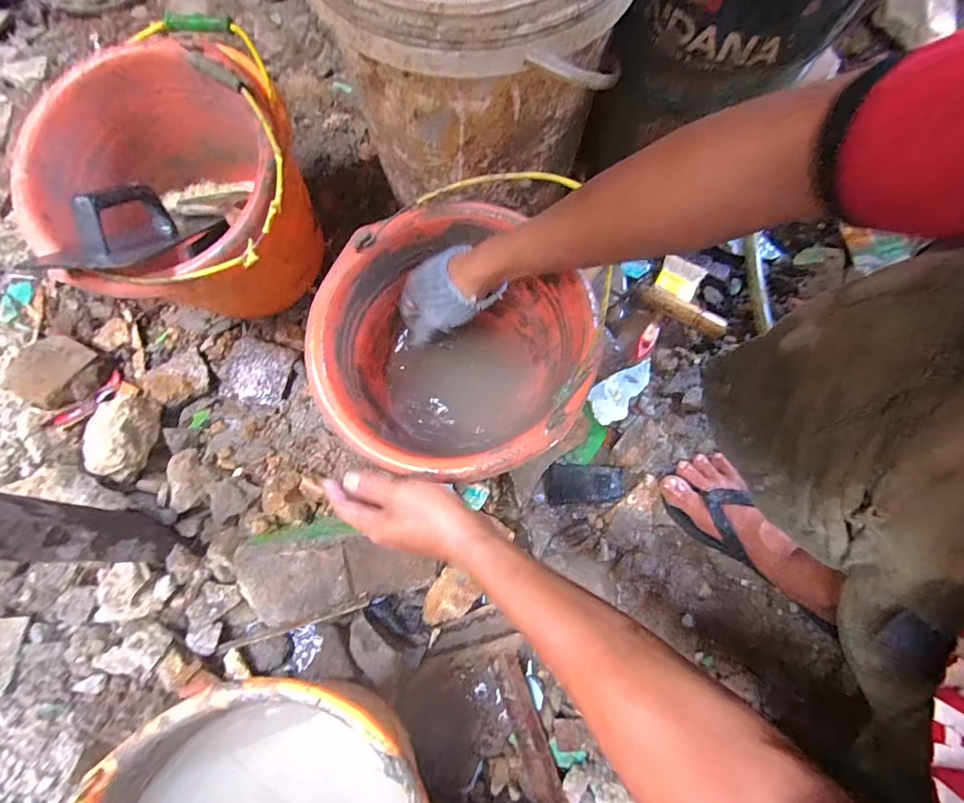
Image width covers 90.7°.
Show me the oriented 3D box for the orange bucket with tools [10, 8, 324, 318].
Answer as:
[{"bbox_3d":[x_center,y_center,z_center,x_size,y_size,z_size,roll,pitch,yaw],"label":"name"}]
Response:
[{"bbox_3d":[-0.341,-0.220,0.572,0.284,0.227,0.288,0,72,0],"label":"orange bucket with tools"}]

